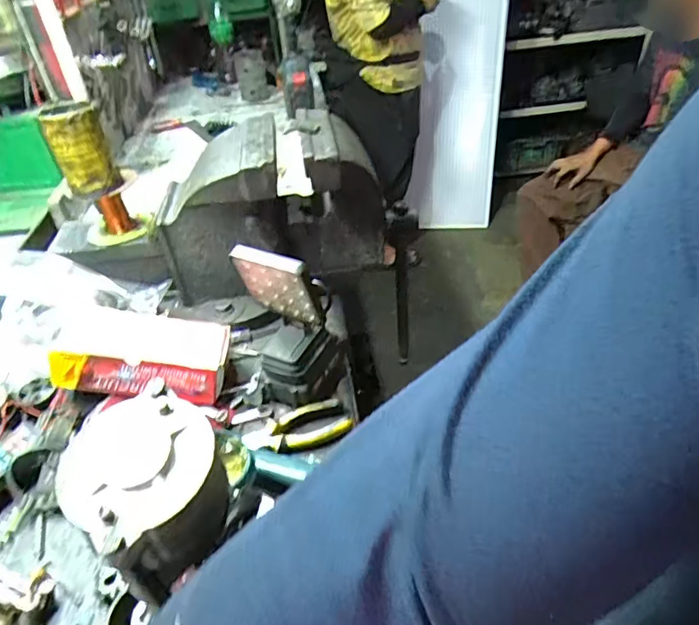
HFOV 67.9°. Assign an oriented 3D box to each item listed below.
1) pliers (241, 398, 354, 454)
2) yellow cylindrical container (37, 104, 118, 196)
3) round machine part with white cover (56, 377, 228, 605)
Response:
[{"bbox_3d":[-0.066,0.148,0.657,0.134,0.024,0.056,-13,39,-10],"label":"pliers"},{"bbox_3d":[-0.380,-0.231,0.731,0.067,0.113,0.073,-24,43,-23],"label":"yellow cylindrical container"},{"bbox_3d":[-0.108,0.091,0.284,0.075,0.050,0.088,-23,42,-22],"label":"round machine part with white cover"}]

